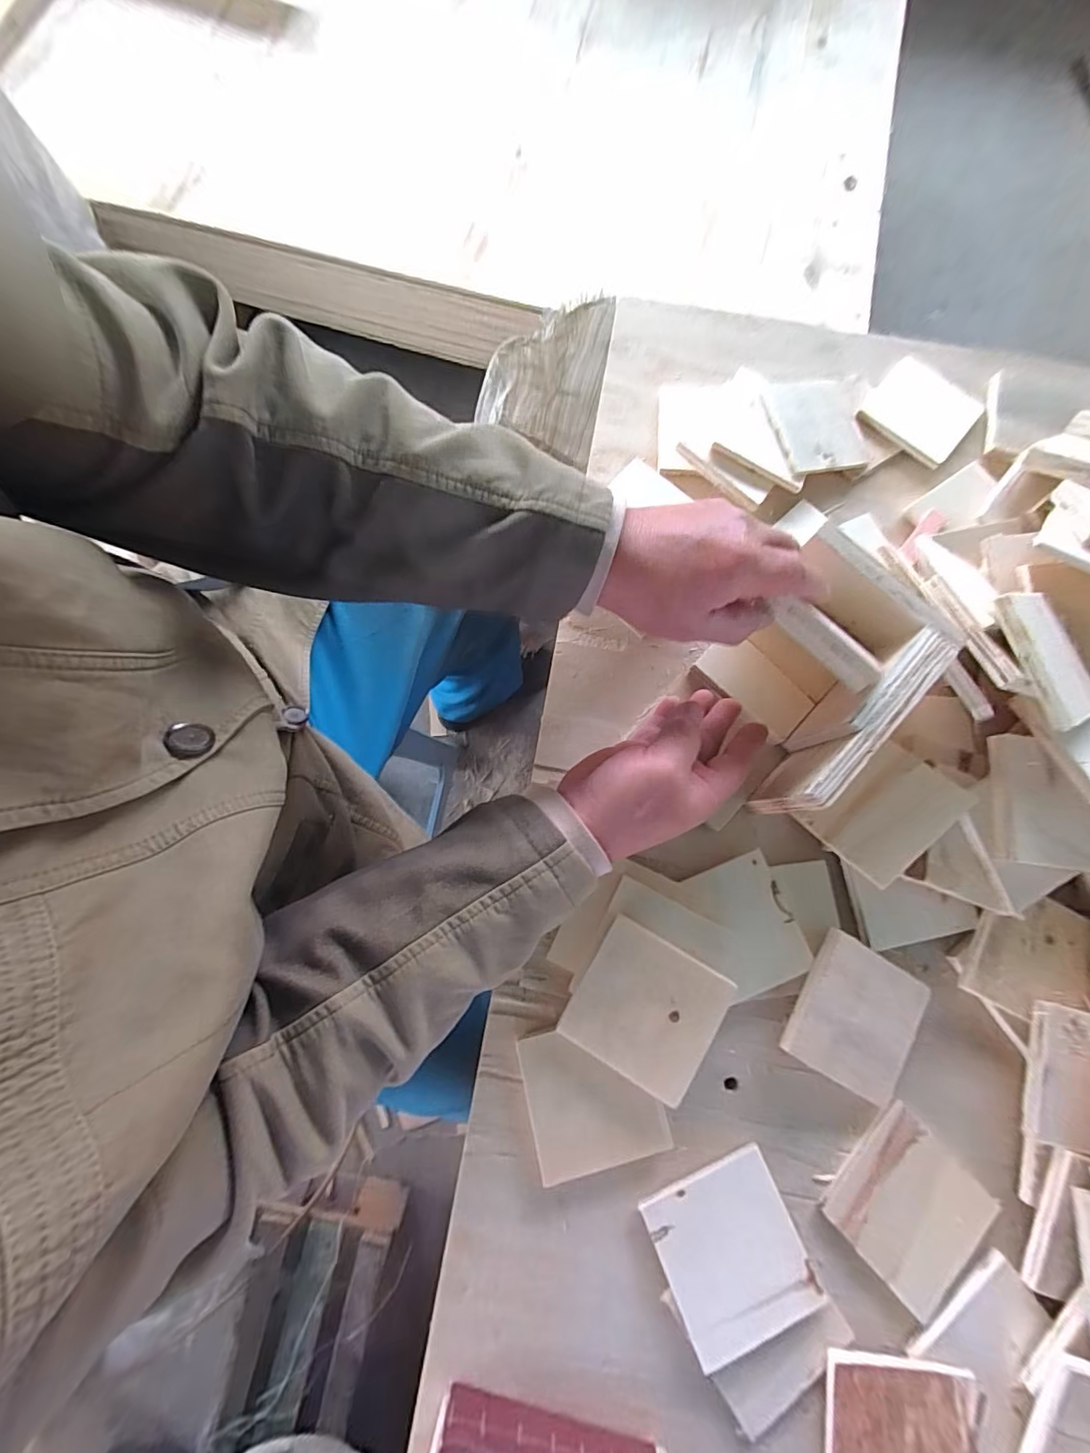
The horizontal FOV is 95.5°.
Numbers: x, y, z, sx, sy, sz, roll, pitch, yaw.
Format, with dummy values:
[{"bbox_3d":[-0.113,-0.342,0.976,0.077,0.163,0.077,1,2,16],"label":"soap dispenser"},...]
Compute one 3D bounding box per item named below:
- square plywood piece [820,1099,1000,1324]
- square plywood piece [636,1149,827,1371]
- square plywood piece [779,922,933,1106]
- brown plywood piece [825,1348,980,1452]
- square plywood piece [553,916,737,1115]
[{"bbox_3d":[0.256,0.336,0.345,0.093,0.004,0.093,-42,80,-9],"label":"square plywood piece"},{"bbox_3d":[0.126,0.354,0.333,0.091,0.007,0.091,-21,71,-9],"label":"square plywood piece"},{"bbox_3d":[0.230,0.213,0.360,0.097,0.010,0.092,33,82,-8],"label":"square plywood piece"},{"bbox_3d":[0.225,0.458,0.311,0.091,0.013,0.096,5,77,2],"label":"brown plywood piece"},{"bbox_3d":[0.070,0.197,0.345,0.093,0.005,0.090,28,83,11],"label":"square plywood piece"}]

